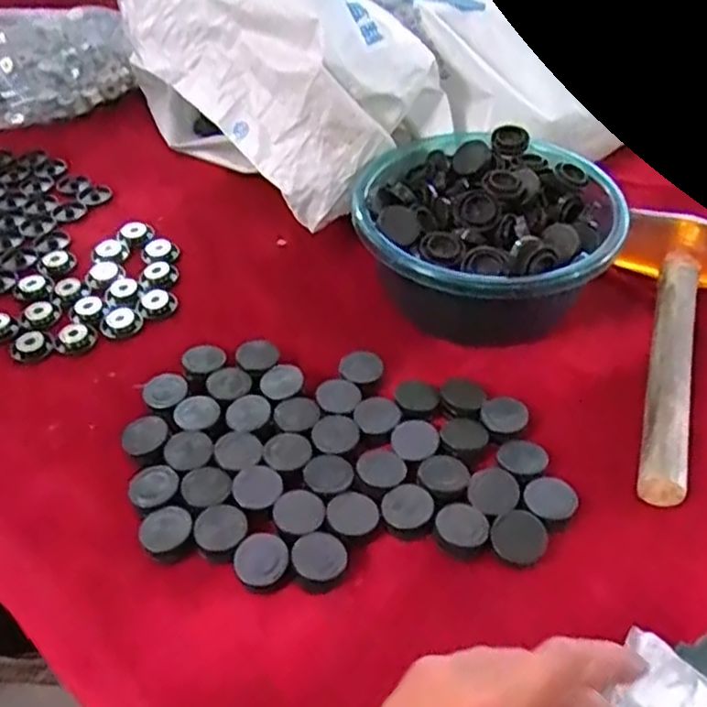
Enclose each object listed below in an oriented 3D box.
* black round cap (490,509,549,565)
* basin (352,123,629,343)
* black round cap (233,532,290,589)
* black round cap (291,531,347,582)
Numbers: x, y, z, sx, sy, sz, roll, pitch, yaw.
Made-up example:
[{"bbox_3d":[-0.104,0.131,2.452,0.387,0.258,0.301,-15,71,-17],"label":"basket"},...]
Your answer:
[{"bbox_3d":[0.101,0.113,0.441,0.032,0.015,0.029,9,45,10],"label":"black round cap"},{"bbox_3d":[0.102,-0.091,0.589,0.205,0.086,0.208,-1,44,1],"label":"basin"},{"bbox_3d":[-0.055,0.124,0.428,0.031,0.009,0.030,-1,44,1],"label":"black round cap"},{"bbox_3d":[-0.020,0.123,0.433,0.031,0.014,0.028,-3,44,-2],"label":"black round cap"}]

